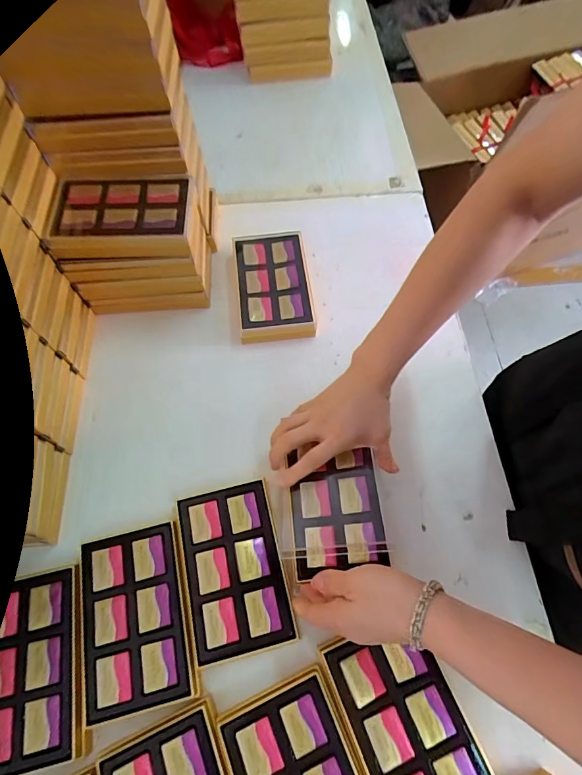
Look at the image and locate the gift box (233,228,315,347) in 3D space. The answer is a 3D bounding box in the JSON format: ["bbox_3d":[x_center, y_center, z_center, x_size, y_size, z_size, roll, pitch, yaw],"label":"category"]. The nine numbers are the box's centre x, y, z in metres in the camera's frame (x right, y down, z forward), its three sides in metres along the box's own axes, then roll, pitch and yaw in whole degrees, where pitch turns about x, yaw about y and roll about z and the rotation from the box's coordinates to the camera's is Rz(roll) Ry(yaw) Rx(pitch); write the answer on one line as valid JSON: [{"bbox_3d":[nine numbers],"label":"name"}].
[{"bbox_3d":[-0.027,-0.149,0.589,0.099,0.035,0.169,-8,65,-2],"label":"gift box"}]

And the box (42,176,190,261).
[{"bbox_3d":[-0.207,-0.211,0.511,0.170,0.034,0.115,-3,65,0],"label":"box"}]

